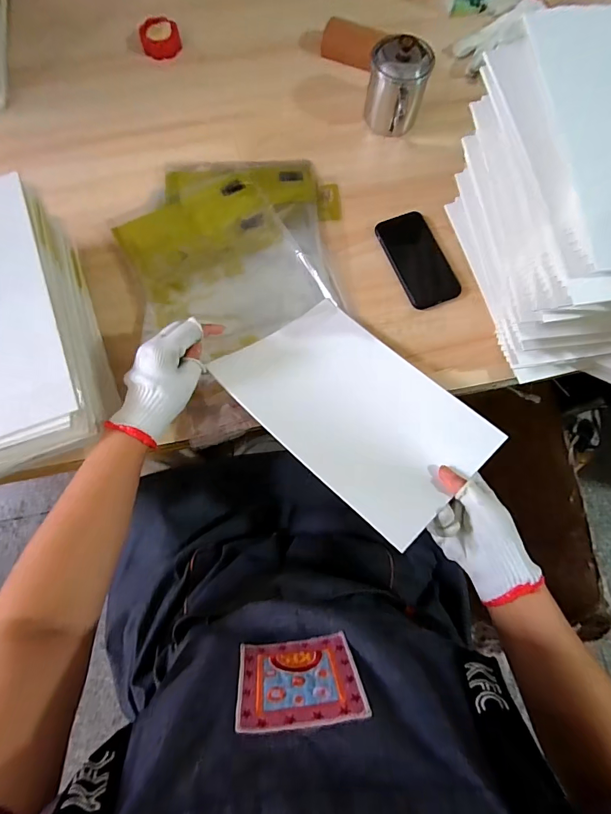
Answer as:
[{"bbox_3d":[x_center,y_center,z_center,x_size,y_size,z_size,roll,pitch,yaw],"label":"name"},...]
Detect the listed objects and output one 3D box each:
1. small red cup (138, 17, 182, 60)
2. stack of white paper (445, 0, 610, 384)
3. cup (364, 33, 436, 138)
[{"bbox_3d":[-0.240,-0.610,0.660,0.065,0.030,0.061,-15,76,-5],"label":"small red cup"},{"bbox_3d":[0.318,-0.192,0.452,0.231,0.246,0.302,-5,75,-2],"label":"stack of white paper"},{"bbox_3d":[0.134,-0.468,0.593,0.086,0.099,0.089,11,75,2],"label":"cup"}]

